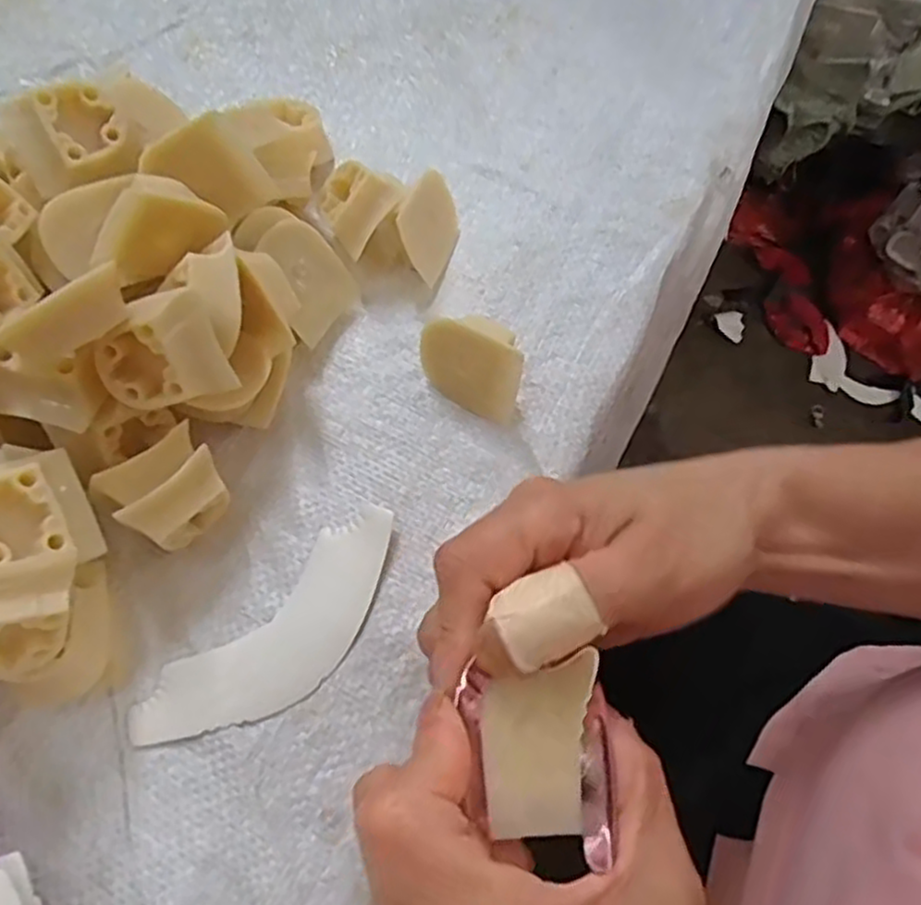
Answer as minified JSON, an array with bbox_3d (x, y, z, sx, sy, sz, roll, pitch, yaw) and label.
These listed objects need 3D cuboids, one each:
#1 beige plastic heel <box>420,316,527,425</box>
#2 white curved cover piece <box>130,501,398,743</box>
[{"bbox_3d":[0.006,-0.037,0.303,0.045,0.038,0.024,30,69,11],"label":"beige plastic heel"},{"bbox_3d":[-0.065,0.069,0.272,0.114,0.007,0.041,-41,74,-17],"label":"white curved cover piece"}]

